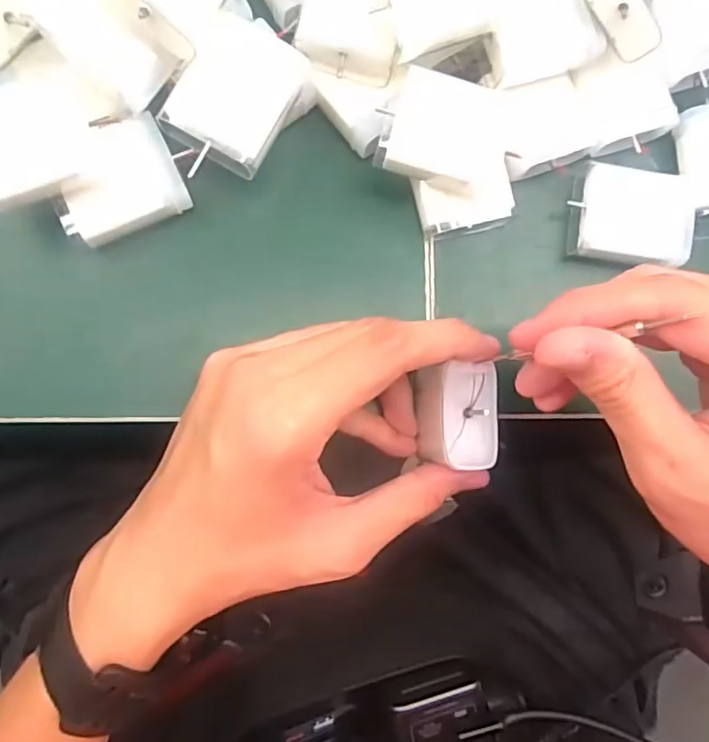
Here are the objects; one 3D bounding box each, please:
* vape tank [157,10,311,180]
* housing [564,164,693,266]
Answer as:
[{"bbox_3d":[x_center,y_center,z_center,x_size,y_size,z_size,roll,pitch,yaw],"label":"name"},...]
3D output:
[{"bbox_3d":[-0.048,-0.109,0.247,0.042,0.016,0.057,29,81,-3],"label":"vape tank"},{"bbox_3d":[0.128,-0.072,0.284,0.049,0.020,0.044,8,83,-6],"label":"housing"}]

